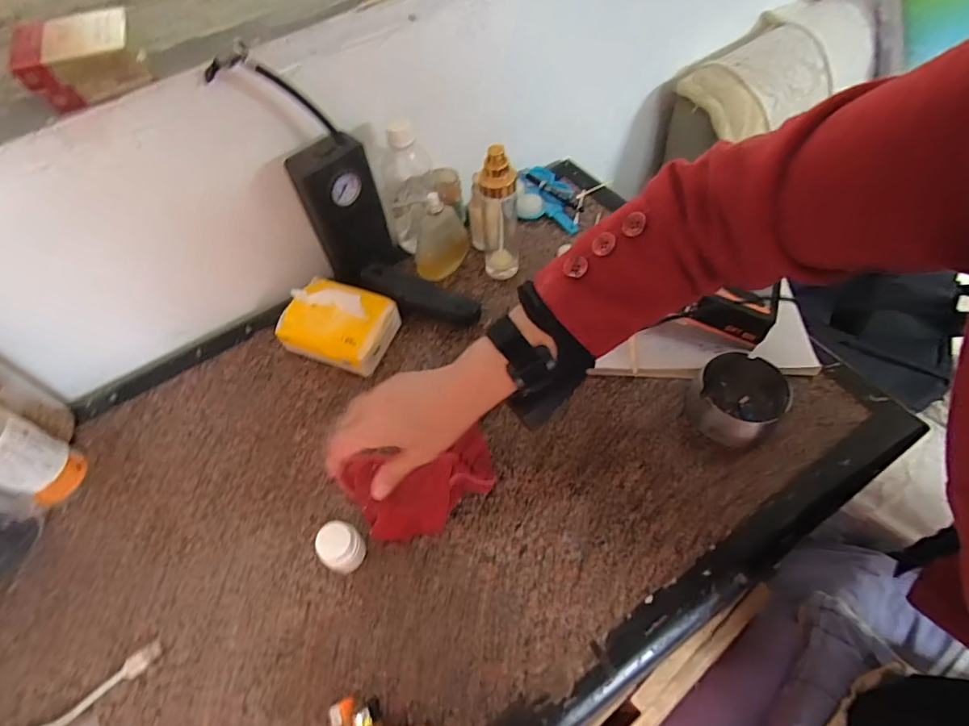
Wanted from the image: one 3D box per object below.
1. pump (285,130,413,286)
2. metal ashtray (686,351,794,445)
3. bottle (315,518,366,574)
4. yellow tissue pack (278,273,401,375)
[{"bbox_3d":[-0.163,-0.181,0.613,0.093,0.174,0.039,-26,58,-12],"label":"pump"},{"bbox_3d":[0.257,0.036,0.516,0.095,0.051,0.086,-35,60,-17],"label":"metal ashtray"},{"bbox_3d":[-0.131,0.169,0.464,0.031,0.049,0.037,29,63,22],"label":"bottle"},{"bbox_3d":[-0.175,-0.049,0.596,0.124,0.063,0.088,12,58,13],"label":"yellow tissue pack"}]

